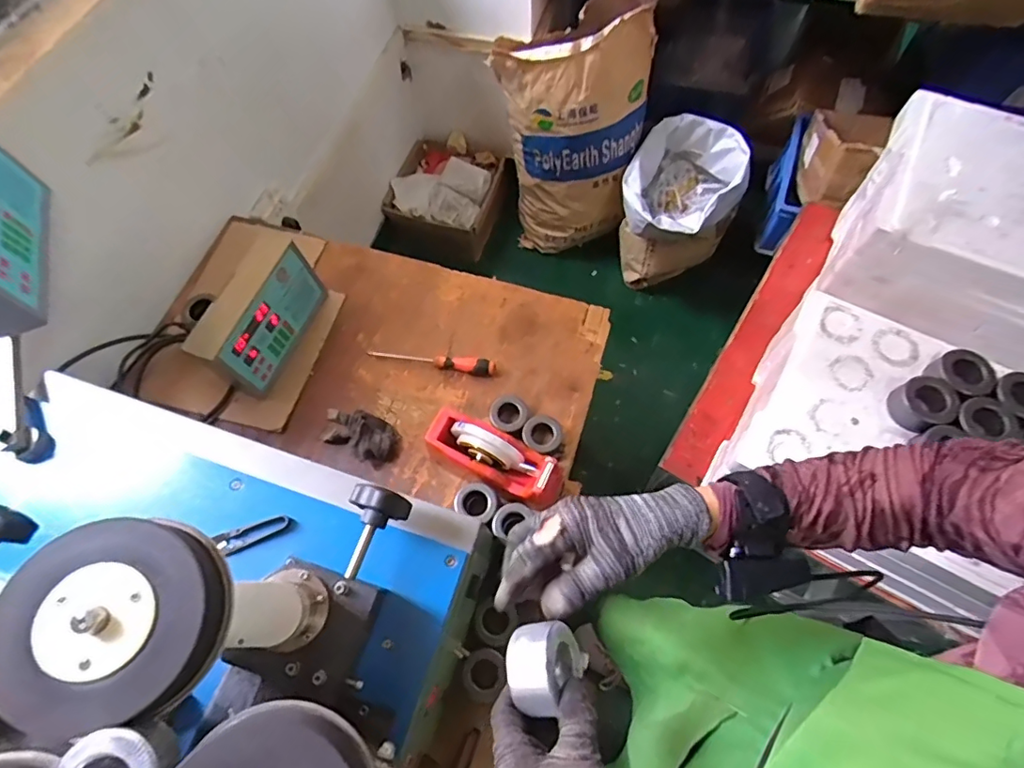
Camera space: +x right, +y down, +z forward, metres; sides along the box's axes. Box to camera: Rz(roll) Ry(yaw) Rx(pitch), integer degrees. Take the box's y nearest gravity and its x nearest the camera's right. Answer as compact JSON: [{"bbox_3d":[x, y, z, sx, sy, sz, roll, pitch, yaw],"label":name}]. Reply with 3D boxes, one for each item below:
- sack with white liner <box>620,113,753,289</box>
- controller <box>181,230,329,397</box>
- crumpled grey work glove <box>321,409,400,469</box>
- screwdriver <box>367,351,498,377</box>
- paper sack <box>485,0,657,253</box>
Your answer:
[{"bbox_3d":[0.487,-0.516,1.567,0.311,0.380,0.306,22,69,11],"label":"sack with white liner"},{"bbox_3d":[-0.407,-0.110,0.859,0.068,0.163,0.233,17,68,9],"label":"controller"},{"bbox_3d":[-0.241,0.075,0.830,0.119,0.058,0.073,26,70,12],"label":"crumpled grey work glove"},{"bbox_3d":[-0.136,-0.045,0.895,0.220,0.030,0.027,10,67,6],"label":"screwdriver"},{"bbox_3d":[0.168,-0.721,1.516,0.394,0.610,0.314,6,67,4],"label":"paper sack"}]

